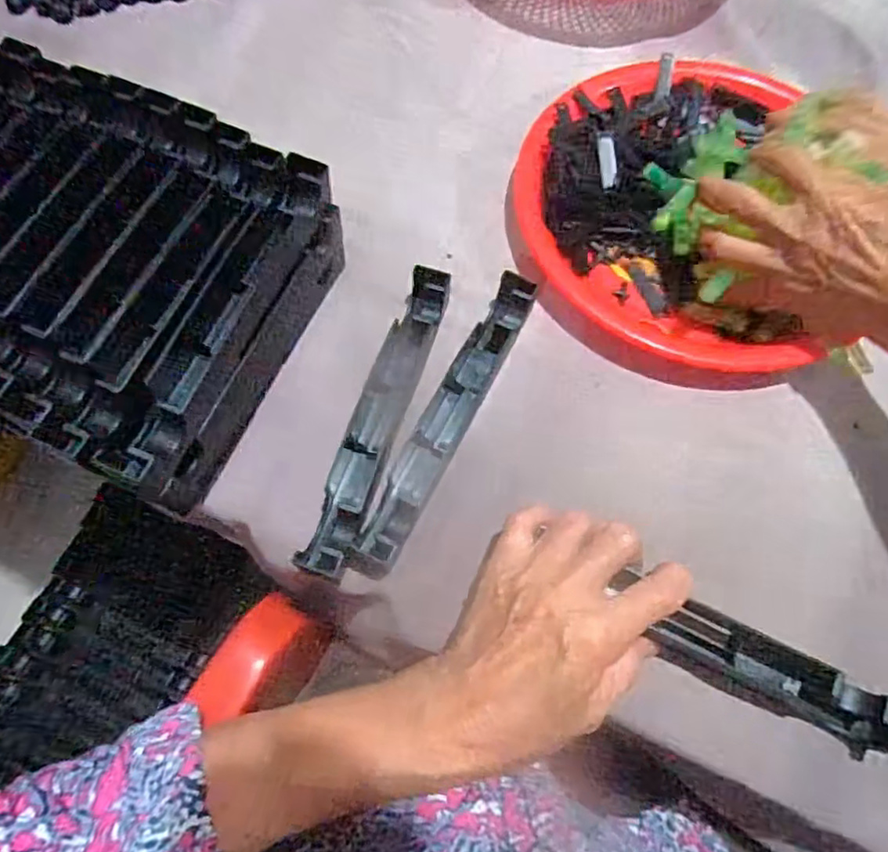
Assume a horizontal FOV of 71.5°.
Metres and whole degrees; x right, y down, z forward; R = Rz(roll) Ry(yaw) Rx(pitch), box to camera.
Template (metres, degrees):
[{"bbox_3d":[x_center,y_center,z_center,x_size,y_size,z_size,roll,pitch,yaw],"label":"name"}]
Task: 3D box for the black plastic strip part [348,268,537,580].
[{"bbox_3d":[0.002,-0.003,0.373,0.025,0.034,0.200,27,69,9],"label":"black plastic strip part"}]

